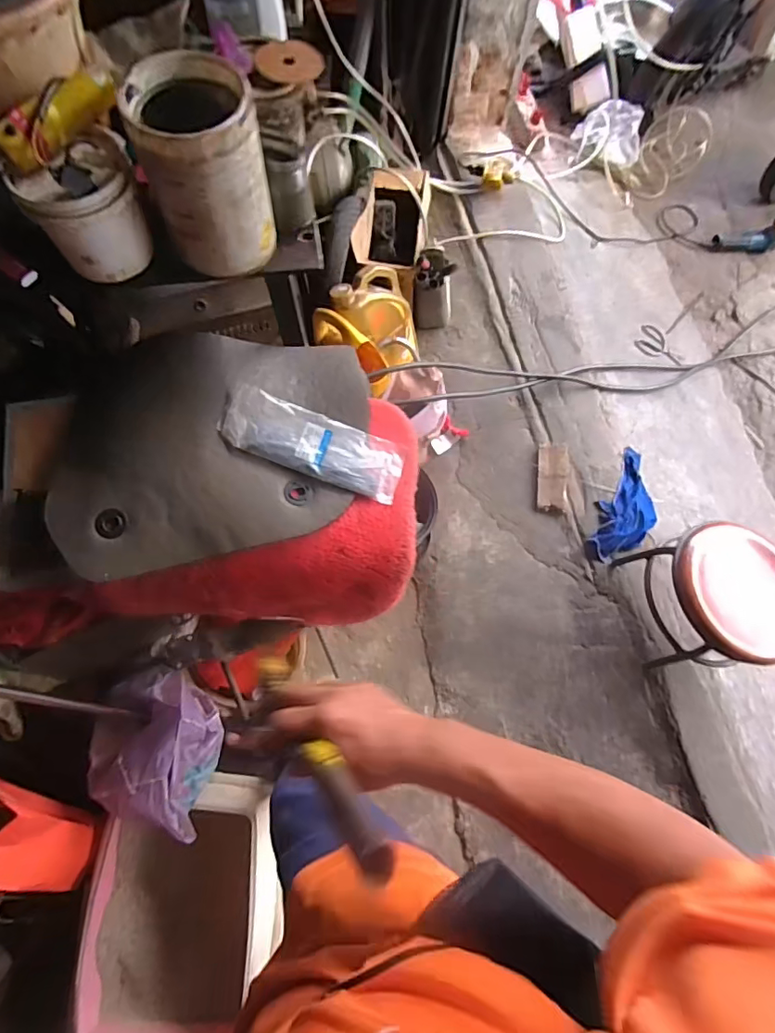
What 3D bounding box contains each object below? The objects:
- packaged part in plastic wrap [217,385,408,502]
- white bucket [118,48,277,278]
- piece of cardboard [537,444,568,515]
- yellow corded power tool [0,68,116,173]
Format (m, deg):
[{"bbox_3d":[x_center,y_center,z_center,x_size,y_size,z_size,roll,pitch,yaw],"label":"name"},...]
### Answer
[{"bbox_3d":[-0.108,-0.107,0.764,0.267,0.016,0.095,22,74,-8],"label":"packaged part in plastic wrap"},{"bbox_3d":[-0.203,-0.392,0.600,0.121,0.173,0.126,1,71,-4],"label":"white bucket"},{"bbox_3d":[0.418,-0.103,1.318,0.073,0.022,0.184,8,71,-1],"label":"piece of cardboard"},{"bbox_3d":[-0.347,-0.422,0.546,0.031,0.040,0.135,35,72,8],"label":"yellow corded power tool"}]

